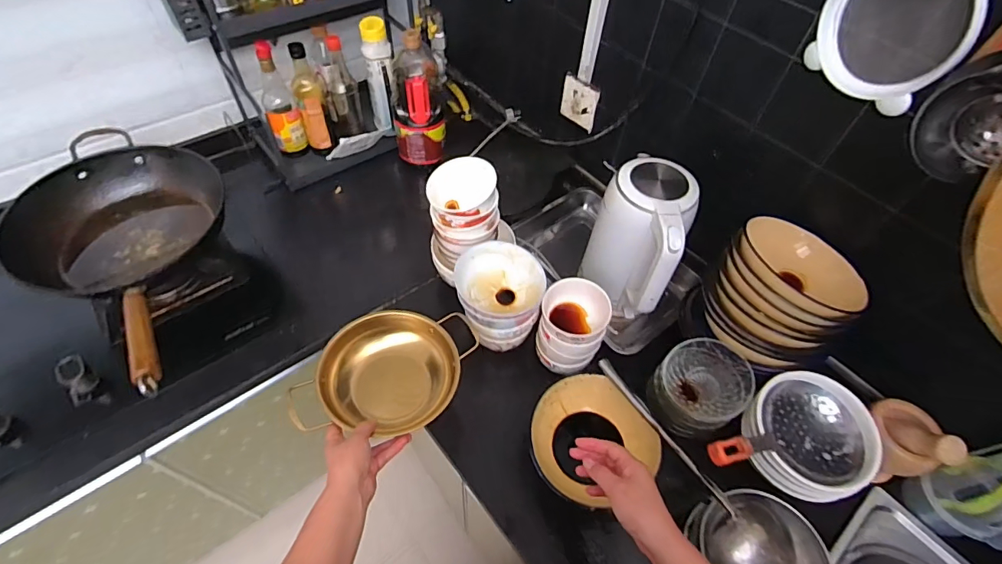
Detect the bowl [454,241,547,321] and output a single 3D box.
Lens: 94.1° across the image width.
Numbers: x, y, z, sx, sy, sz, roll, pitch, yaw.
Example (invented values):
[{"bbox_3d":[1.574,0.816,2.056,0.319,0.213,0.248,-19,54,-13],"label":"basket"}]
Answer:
[{"bbox_3d":[0.000,0.007,0.770,0.142,0.058,0.139,2,54,-2],"label":"bowl"}]

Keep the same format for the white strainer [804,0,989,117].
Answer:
[{"bbox_3d":[0.358,-0.257,0.390,0.049,0.200,0.119,-10,55,-10],"label":"white strainer"}]

